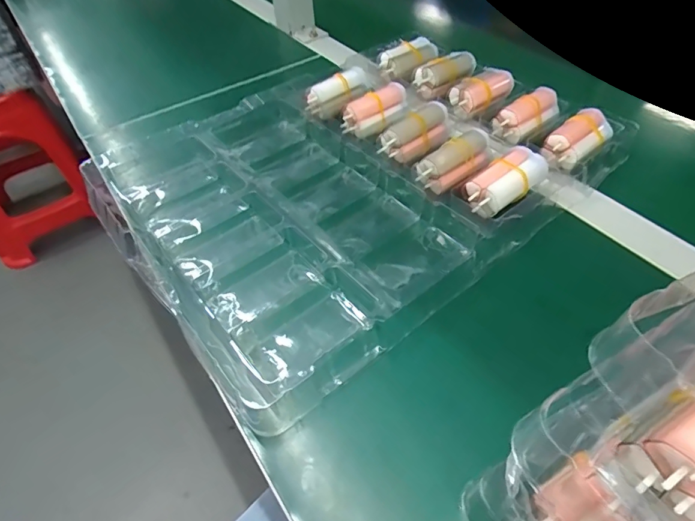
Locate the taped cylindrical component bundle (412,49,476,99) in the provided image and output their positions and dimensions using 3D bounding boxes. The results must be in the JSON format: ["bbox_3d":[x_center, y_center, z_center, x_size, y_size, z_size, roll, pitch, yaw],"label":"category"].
[{"bbox_3d":[0.105,-0.196,0.463,0.064,0.027,0.033,-29,53,-21],"label":"taped cylindrical component bundle"}]

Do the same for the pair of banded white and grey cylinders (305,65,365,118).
[{"bbox_3d":[-0.009,-0.170,0.441,0.070,0.027,0.026,-35,54,-7],"label":"pair of banded white and grey cylinders"}]

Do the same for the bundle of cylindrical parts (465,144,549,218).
[{"bbox_3d":[0.126,-0.064,0.344,0.066,0.017,0.035,-31,54,-22],"label":"bundle of cylindrical parts"}]

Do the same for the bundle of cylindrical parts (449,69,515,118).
[{"bbox_3d":[0.135,-0.166,0.431,0.065,0.028,0.028,-23,51,-16],"label":"bundle of cylindrical parts"}]

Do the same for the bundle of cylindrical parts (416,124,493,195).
[{"bbox_3d":[0.092,-0.083,0.366,0.065,0.025,0.032,-31,54,-22],"label":"bundle of cylindrical parts"}]

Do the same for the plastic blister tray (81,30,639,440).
[{"bbox_3d":[0.008,-0.088,0.383,0.389,0.037,0.295,-33,55,-24],"label":"plastic blister tray"}]

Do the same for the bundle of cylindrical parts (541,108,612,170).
[{"bbox_3d":[0.200,-0.103,0.382,0.066,0.027,0.034,-36,56,-25],"label":"bundle of cylindrical parts"}]

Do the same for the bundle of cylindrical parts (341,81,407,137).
[{"bbox_3d":[0.028,-0.146,0.419,0.070,0.023,0.030,-27,53,-19],"label":"bundle of cylindrical parts"}]

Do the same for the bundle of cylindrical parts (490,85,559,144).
[{"bbox_3d":[0.171,-0.136,0.408,0.072,0.020,0.036,-36,55,-10],"label":"bundle of cylindrical parts"}]

